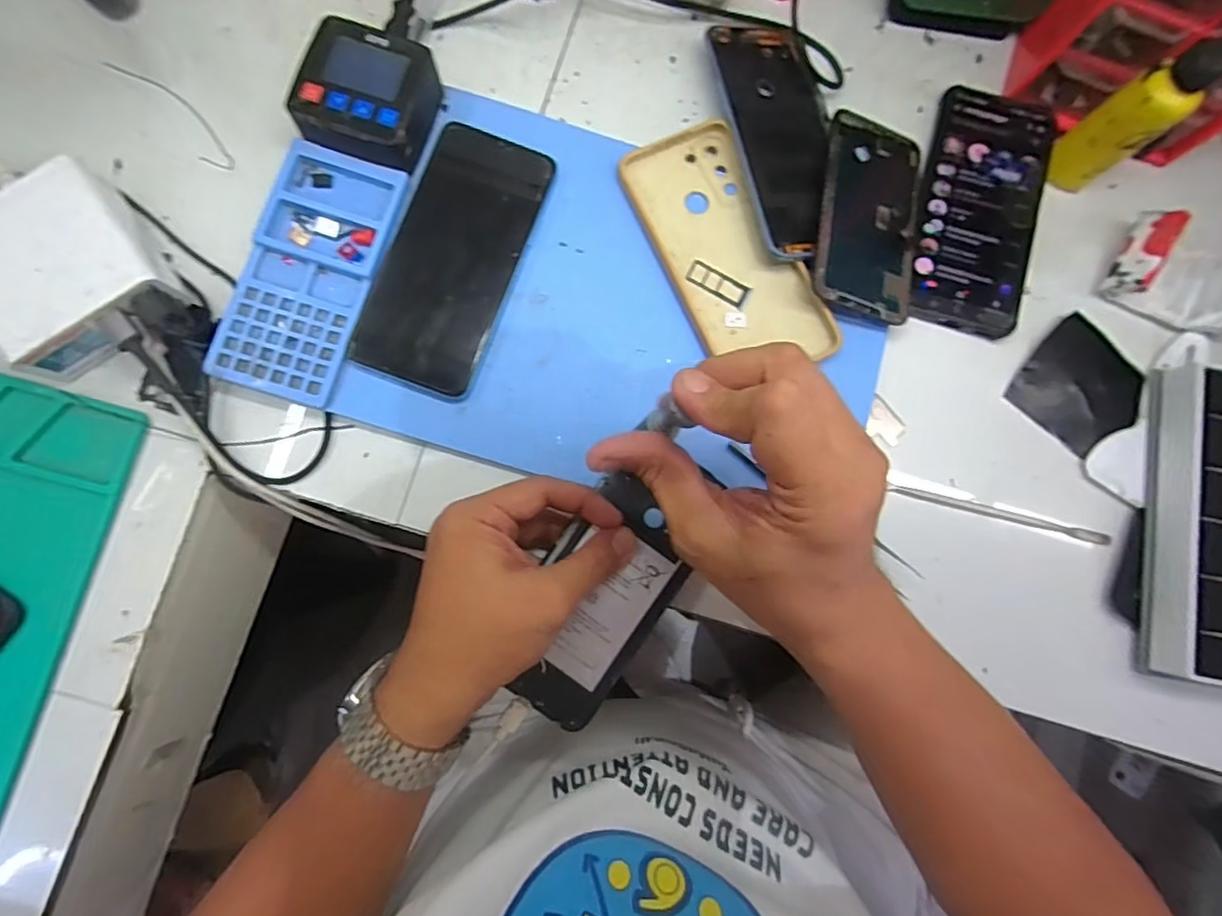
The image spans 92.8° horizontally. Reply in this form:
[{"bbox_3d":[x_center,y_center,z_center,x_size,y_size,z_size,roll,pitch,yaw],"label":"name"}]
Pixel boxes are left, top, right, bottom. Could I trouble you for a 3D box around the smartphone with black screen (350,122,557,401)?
[{"bbox_3d":[-0.094,-0.120,0.352,0.074,0.011,0.161,20,85,-6],"label":"smartphone with black screen"}]

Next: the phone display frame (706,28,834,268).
[{"bbox_3d":[0.110,-0.205,0.372,0.069,0.009,0.167,-8,77,-11],"label":"phone display frame"}]

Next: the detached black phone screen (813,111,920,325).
[{"bbox_3d":[0.165,-0.155,0.371,0.067,0.004,0.147,17,74,-13],"label":"detached black phone screen"}]

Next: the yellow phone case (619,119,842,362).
[{"bbox_3d":[0.072,-0.129,0.366,0.077,0.012,0.165,-26,84,-6],"label":"yellow phone case"}]

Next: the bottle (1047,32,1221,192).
[{"bbox_3d":[0.314,-0.206,0.344,0.029,0.099,0.029,5,82,-2],"label":"bottle"}]

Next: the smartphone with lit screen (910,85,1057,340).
[{"bbox_3d":[0.245,-0.164,0.389,0.082,0.013,0.168,18,81,0],"label":"smartphone with lit screen"}]

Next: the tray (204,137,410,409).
[{"bbox_3d":[-0.177,-0.109,0.345,0.071,0.013,0.150,17,81,0],"label":"tray"}]

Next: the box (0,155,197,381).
[{"bbox_3d":[-0.305,-0.102,0.329,0.086,0.042,0.094,-34,85,-7],"label":"box"}]

